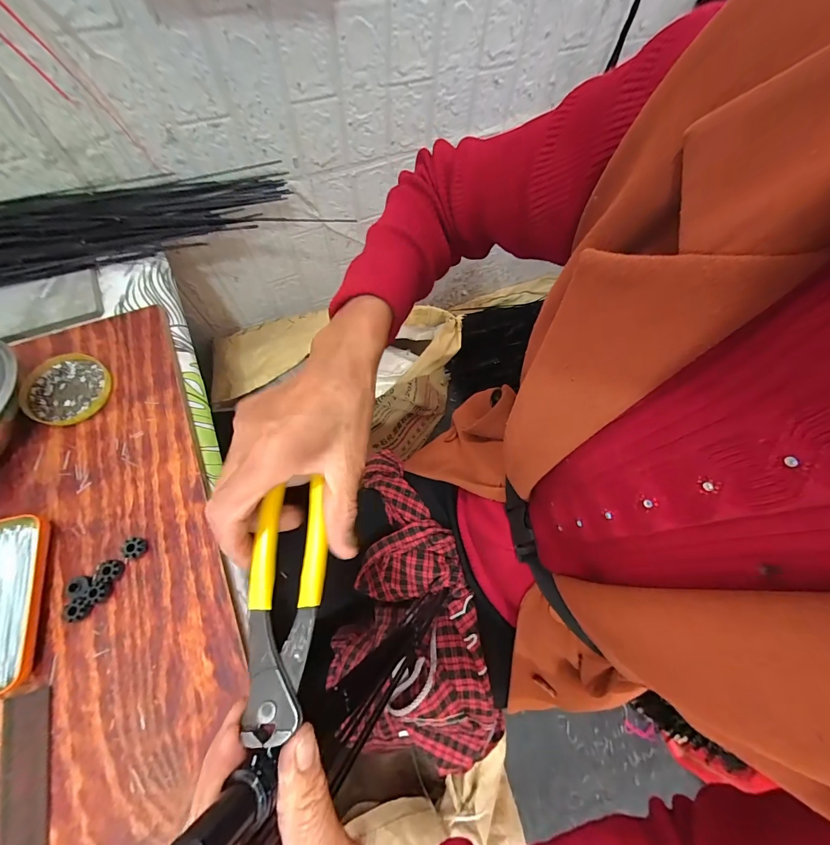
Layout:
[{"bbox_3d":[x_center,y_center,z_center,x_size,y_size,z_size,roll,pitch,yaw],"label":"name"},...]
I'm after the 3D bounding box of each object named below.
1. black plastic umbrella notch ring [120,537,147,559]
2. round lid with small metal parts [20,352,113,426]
[{"bbox_3d":[-0.269,0.119,0.342,0.020,0.011,0.018,2,69,1],"label":"black plastic umbrella notch ring"},{"bbox_3d":[-0.390,-0.037,0.403,0.085,0.012,0.081,0,69,0],"label":"round lid with small metal parts"}]

